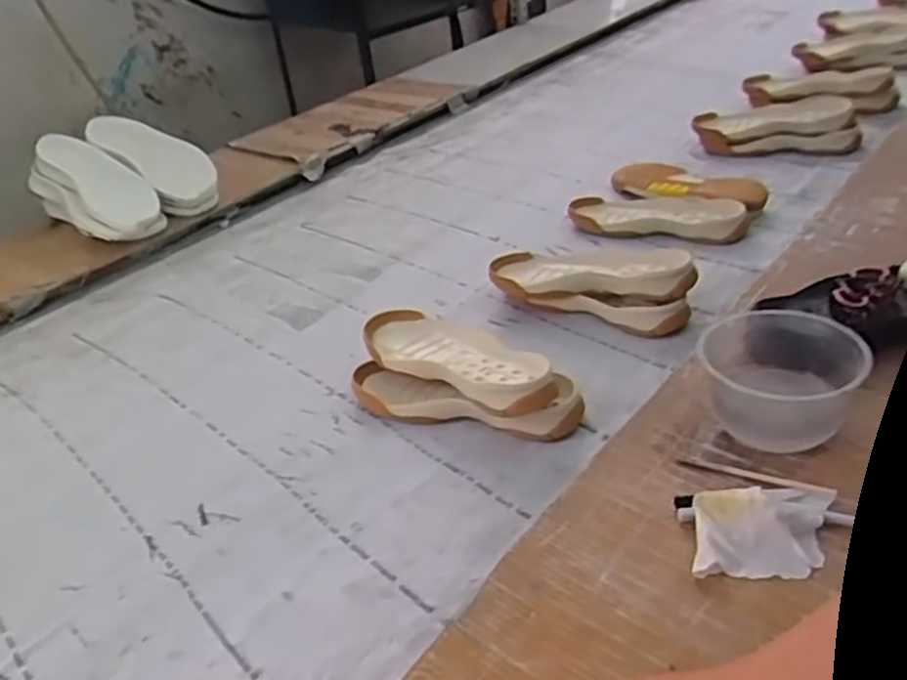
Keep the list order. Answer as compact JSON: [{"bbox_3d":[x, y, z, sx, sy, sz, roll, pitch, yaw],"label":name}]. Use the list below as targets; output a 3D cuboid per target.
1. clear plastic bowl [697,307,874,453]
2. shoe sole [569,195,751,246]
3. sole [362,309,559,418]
[{"bbox_3d":[0.287,0.032,0.695,0.123,0.071,0.111,20,43,32],"label":"clear plastic bowl"},{"bbox_3d":[0.286,-0.174,1.112,0.243,0.028,0.087,11,39,23],"label":"shoe sole"},{"bbox_3d":[0.007,0.014,0.829,0.238,0.032,0.094,26,46,37],"label":"sole"}]

